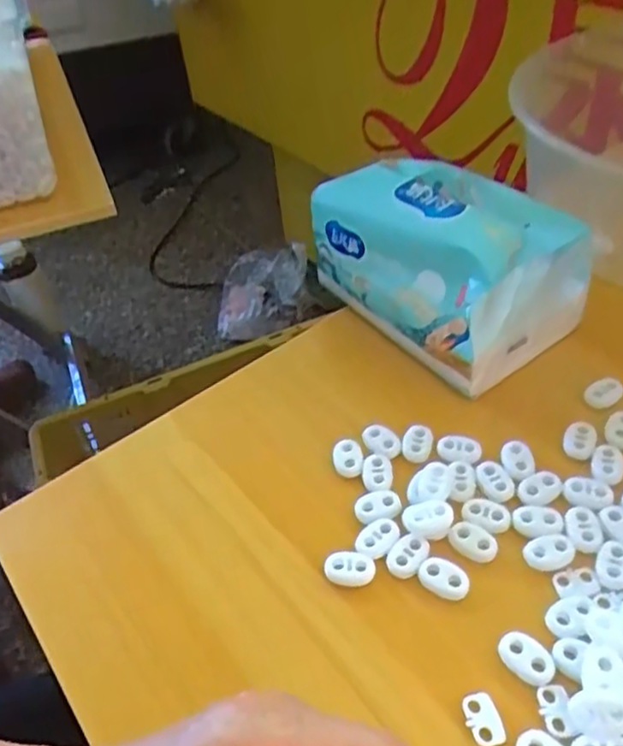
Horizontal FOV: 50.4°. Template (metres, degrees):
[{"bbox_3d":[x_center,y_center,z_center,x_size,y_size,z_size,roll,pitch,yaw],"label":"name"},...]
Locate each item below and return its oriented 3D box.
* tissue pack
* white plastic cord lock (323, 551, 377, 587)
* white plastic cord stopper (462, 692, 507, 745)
[{"bbox_3d":[0.078,-0.071,0.386,0.104,0.082,0.138,-26,48,-17],"label":"tissue pack"},{"bbox_3d":[0.017,0.089,0.299,0.023,0.006,0.015,5,47,12],"label":"white plastic cord lock"},{"bbox_3d":[0.065,0.131,0.251,0.013,0.004,0.019,-17,46,-10],"label":"white plastic cord stopper"}]

